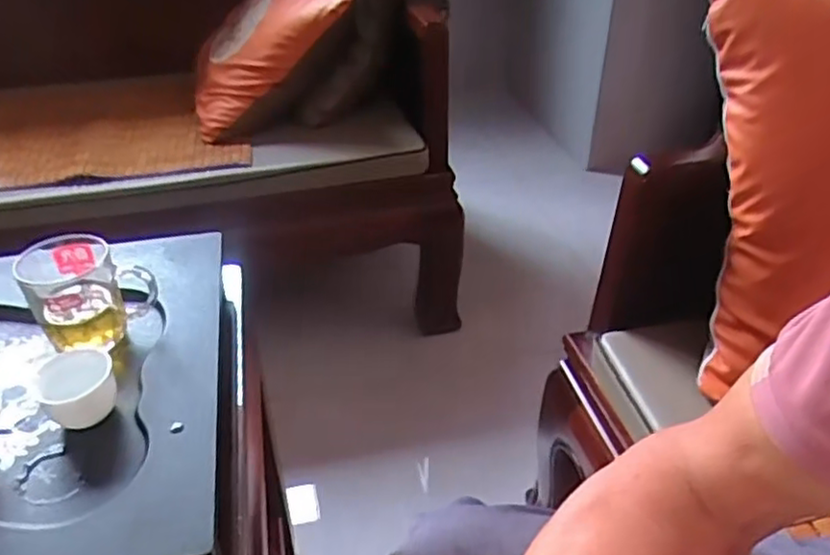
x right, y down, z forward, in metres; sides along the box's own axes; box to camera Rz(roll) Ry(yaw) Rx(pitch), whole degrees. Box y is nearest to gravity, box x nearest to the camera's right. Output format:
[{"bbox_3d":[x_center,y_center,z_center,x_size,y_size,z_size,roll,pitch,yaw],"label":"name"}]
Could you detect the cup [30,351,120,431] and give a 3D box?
[{"bbox_3d":[-0.249,0.086,0.505,0.053,0.039,0.051,0,36,0],"label":"cup"}]

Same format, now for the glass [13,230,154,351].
[{"bbox_3d":[-0.273,0.011,0.574,0.093,0.071,0.072,-22,41,-27],"label":"glass"}]

